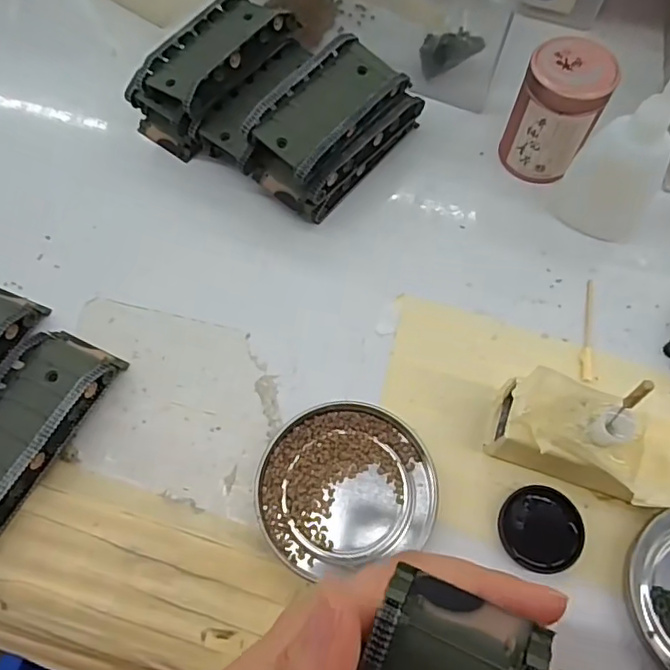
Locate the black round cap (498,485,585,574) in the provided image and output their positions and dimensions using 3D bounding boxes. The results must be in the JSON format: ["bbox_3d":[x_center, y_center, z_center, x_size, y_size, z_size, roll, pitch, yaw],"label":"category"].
[{"bbox_3d":[0.091,0.085,0.250,0.035,0.005,0.035,0,65,0],"label":"black round cap"}]

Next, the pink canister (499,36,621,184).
[{"bbox_3d":[0.120,-0.120,0.312,0.043,0.066,0.039,23,67,10],"label":"pink canister"}]

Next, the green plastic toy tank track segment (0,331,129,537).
[{"bbox_3d":[-0.146,0.041,0.261,0.044,0.025,0.095,24,67,10],"label":"green plastic toy tank track segment"}]

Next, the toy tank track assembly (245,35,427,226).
[{"bbox_3d":[0.000,-0.114,0.318,0.052,0.052,0.093,37,70,15],"label":"toy tank track assembly"}]

